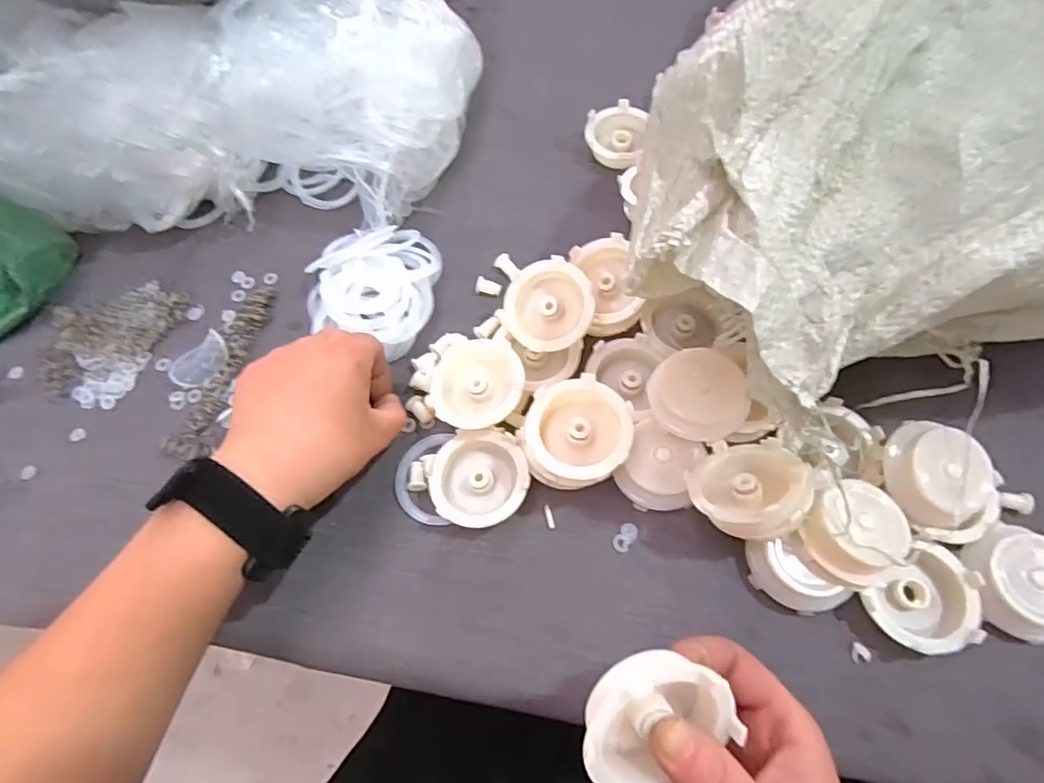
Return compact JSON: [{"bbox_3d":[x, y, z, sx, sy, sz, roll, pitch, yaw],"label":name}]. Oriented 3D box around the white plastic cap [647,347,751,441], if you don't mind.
[{"bbox_3d":[0.097,0.002,0.312,0.051,0.016,0.051,-6,71,18],"label":"white plastic cap"}]

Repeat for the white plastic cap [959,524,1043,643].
[{"bbox_3d":[0.249,0.096,0.282,0.049,0.026,0.046,-1,65,3],"label":"white plastic cap"}]

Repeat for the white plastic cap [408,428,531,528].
[{"bbox_3d":[-0.027,0.051,0.317,0.061,0.023,0.054,-28,66,-9],"label":"white plastic cap"}]

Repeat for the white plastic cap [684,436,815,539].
[{"bbox_3d":[0.116,0.049,0.287,0.054,0.022,0.054,-16,47,19],"label":"white plastic cap"}]

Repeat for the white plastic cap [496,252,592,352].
[{"bbox_3d":[0.014,-0.053,0.341,0.059,0.015,0.054,1,95,14],"label":"white plastic cap"}]

